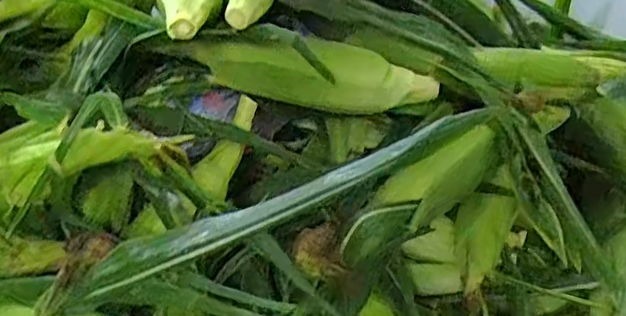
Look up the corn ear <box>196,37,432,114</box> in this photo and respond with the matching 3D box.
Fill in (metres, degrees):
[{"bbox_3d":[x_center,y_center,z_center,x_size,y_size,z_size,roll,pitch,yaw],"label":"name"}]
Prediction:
[{"bbox_3d":[0.011,-0.081,0.569,0.238,0.061,0.047,5,26,-22],"label":"corn ear"}]

